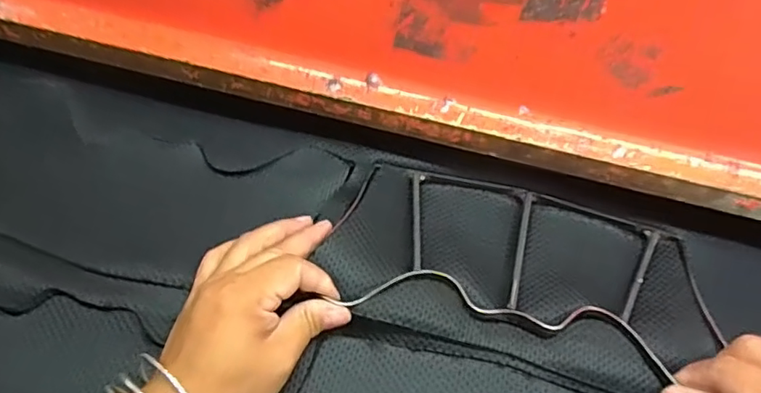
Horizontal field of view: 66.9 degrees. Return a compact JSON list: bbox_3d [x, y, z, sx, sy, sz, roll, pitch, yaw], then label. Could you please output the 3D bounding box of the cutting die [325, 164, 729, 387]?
[{"bbox_3d":[0.099,0.043,0.403,0.256,0.026,0.127,12,58,3],"label":"cutting die"}]

